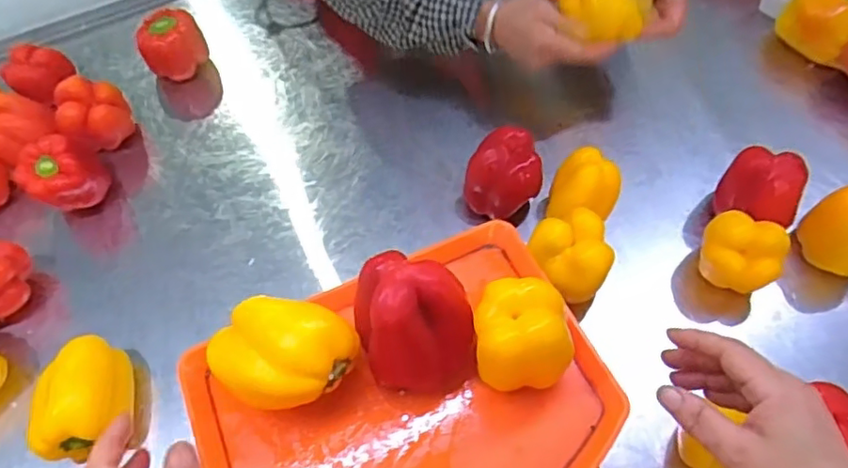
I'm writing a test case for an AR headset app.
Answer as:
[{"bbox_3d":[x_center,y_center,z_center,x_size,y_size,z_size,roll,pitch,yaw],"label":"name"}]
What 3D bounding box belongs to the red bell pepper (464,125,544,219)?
[{"bbox_3d":[0.084,-0.056,0.632,0.074,0.092,0.071,-31,61,-16],"label":"red bell pepper"}]

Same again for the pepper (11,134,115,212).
[{"bbox_3d":[-0.401,-0.060,0.669,0.074,0.088,0.069,-19,59,-9],"label":"pepper"}]

